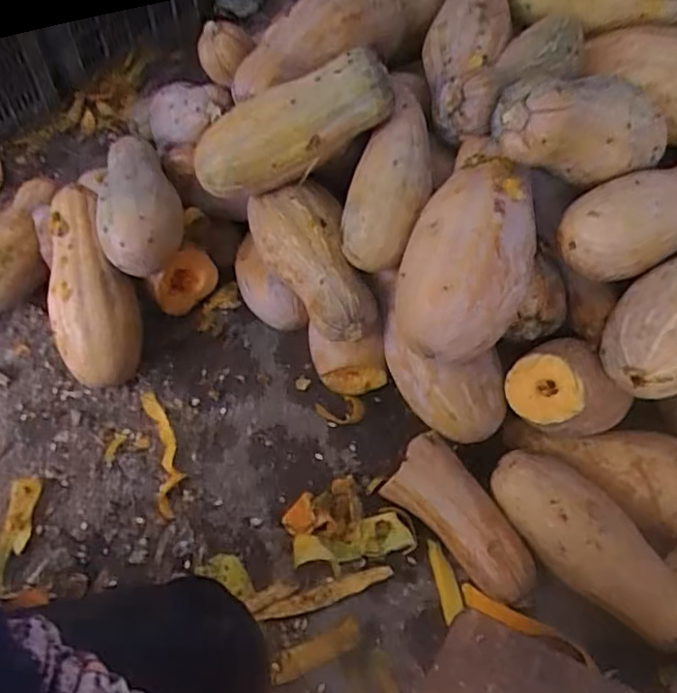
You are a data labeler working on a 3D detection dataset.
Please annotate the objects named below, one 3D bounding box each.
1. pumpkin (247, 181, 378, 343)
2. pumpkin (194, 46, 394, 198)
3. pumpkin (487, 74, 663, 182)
[{"bbox_3d":[-0.035,-0.129,0.875,0.101,0.115,0.267,-27,73,-22],"label":"pumpkin"},{"bbox_3d":[-0.068,-0.301,0.840,0.291,0.110,0.122,-18,48,23],"label":"pumpkin"},{"bbox_3d":[0.303,-0.261,0.747,0.252,0.111,0.091,-1,51,-25],"label":"pumpkin"}]

